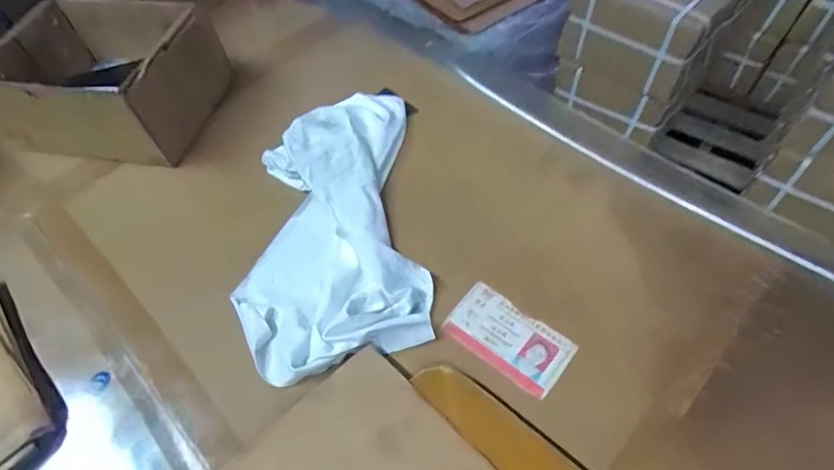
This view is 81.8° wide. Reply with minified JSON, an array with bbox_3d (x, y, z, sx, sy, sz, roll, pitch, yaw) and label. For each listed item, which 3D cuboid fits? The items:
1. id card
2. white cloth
[{"bbox_3d":[0.071,0.079,0.372,0.092,0.005,0.053,31,63,23],"label":"id card"},{"bbox_3d":[-0.080,-0.022,0.429,0.158,0.034,0.288,-8,56,-1],"label":"white cloth"}]

